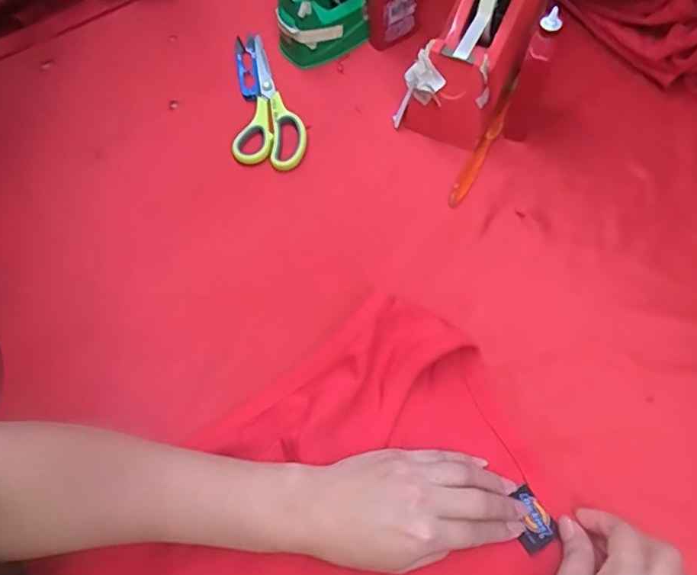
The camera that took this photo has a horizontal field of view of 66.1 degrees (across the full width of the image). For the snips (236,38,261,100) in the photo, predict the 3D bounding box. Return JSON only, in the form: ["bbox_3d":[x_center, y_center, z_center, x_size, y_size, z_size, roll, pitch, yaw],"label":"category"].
[{"bbox_3d":[-0.111,-0.238,0.586,0.024,0.010,0.093,-12,63,-2],"label":"snips"}]

